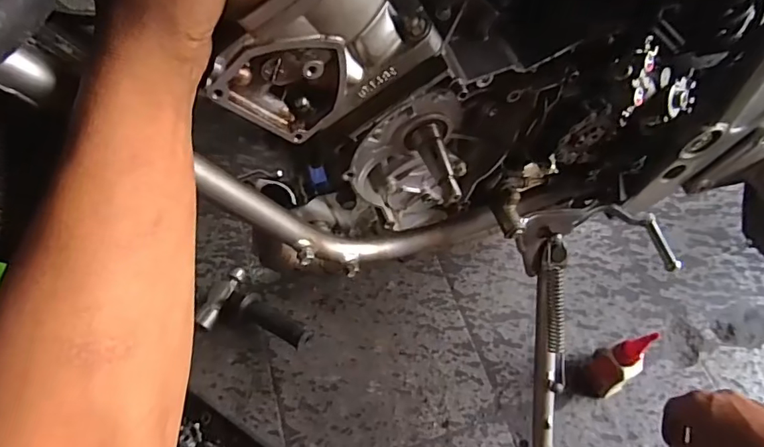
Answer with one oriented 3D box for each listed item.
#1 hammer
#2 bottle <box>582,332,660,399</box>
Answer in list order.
[{"bbox_3d":[-0.188,0.133,0.724,0.186,0.031,0.096,18,61,29],"label":"hammer"},{"bbox_3d":[0.297,0.179,0.620,0.037,0.176,0.054,-26,62,-12],"label":"bottle"}]

